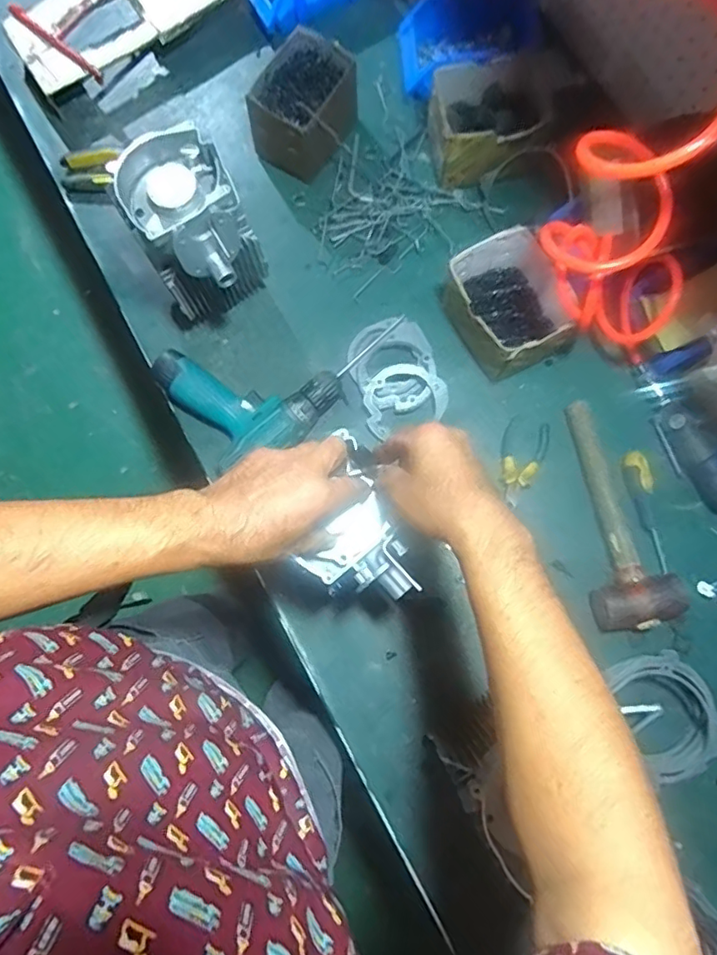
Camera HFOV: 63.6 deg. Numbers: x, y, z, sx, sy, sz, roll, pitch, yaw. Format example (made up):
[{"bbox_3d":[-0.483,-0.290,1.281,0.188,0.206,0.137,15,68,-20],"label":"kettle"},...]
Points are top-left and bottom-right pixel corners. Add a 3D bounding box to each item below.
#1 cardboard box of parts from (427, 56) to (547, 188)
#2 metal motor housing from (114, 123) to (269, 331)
[{"bbox_3d":[0.170,-0.479,0.780,0.135,0.087,0.121,-11,79,-1],"label":"cardboard box of parts"},{"bbox_3d":[-0.193,-0.275,0.696,0.130,0.196,0.158,-25,80,-4],"label":"metal motor housing"}]

